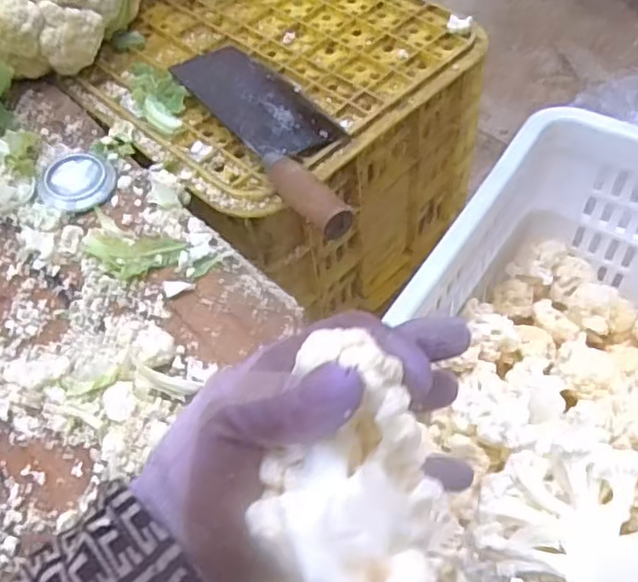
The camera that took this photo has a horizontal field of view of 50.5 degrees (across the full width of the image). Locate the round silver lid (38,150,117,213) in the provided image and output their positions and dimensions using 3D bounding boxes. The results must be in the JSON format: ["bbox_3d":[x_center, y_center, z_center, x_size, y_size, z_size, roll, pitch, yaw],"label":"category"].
[{"bbox_3d":[-0.205,-0.096,0.570,0.061,0.005,0.074,-33,59,-18],"label":"round silver lid"}]

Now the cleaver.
[{"bbox_3d":[-0.035,-0.151,0.593,0.089,0.040,0.278,-29,58,-16],"label":"cleaver"}]

